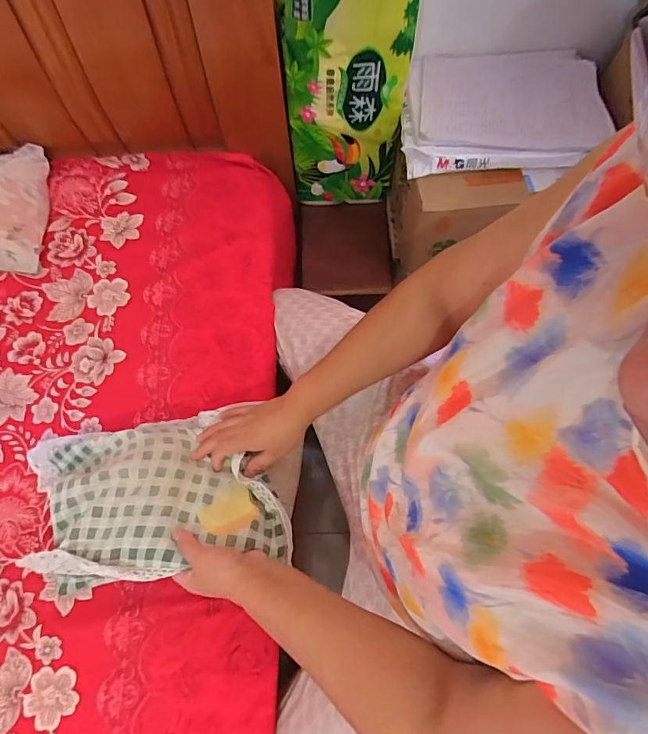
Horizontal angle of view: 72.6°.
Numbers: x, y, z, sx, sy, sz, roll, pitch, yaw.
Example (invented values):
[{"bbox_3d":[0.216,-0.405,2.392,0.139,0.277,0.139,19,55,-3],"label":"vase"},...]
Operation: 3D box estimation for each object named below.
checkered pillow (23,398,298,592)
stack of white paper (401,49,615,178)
[{"bbox_3d":[-0.228,0.164,0.590,0.383,0.112,0.210,-7,69,-1],"label":"checkered pillow"},{"bbox_3d":[0.295,-0.439,0.749,0.327,0.047,0.238,-3,69,1],"label":"stack of white paper"}]

